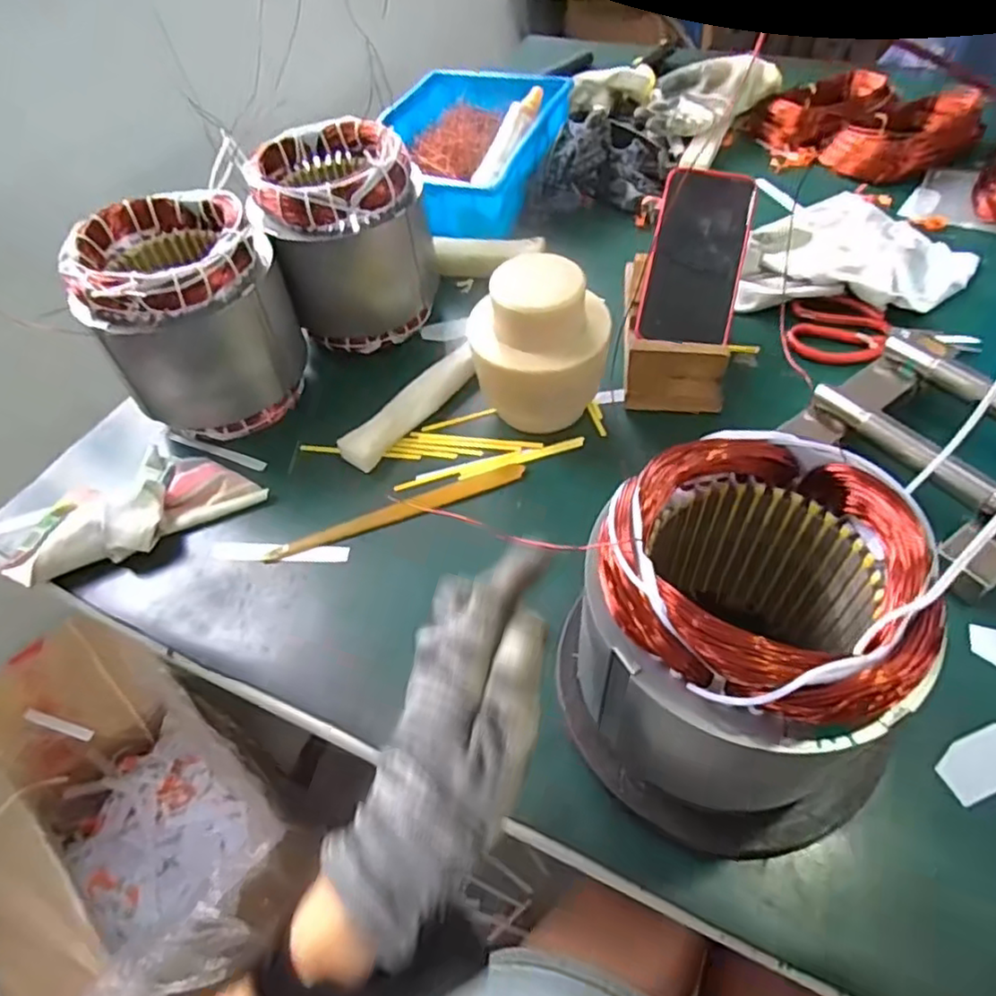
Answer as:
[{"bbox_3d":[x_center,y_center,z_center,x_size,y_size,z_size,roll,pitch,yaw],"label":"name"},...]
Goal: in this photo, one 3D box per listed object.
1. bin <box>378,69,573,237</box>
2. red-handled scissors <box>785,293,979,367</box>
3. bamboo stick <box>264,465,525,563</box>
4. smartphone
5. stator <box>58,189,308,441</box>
[{"bbox_3d":[-0.038,-0.421,0.787,0.205,0.068,0.321,9,53,13],"label":"bin"},{"bbox_3d":[0.349,-0.147,0.596,0.154,0.030,0.071,18,56,19],"label":"red-handled scissors"},{"bbox_3d":[-0.080,0.010,0.523,0.210,0.007,0.021,-20,52,-9],"label":"bamboo stick"},{"bbox_3d":[0.175,-0.213,0.580,0.080,0.011,0.150,11,93,19],"label":"smartphone"},{"bbox_3d":[-0.262,-0.152,0.565,0.142,0.161,0.142,-33,56,-19],"label":"stator"}]

